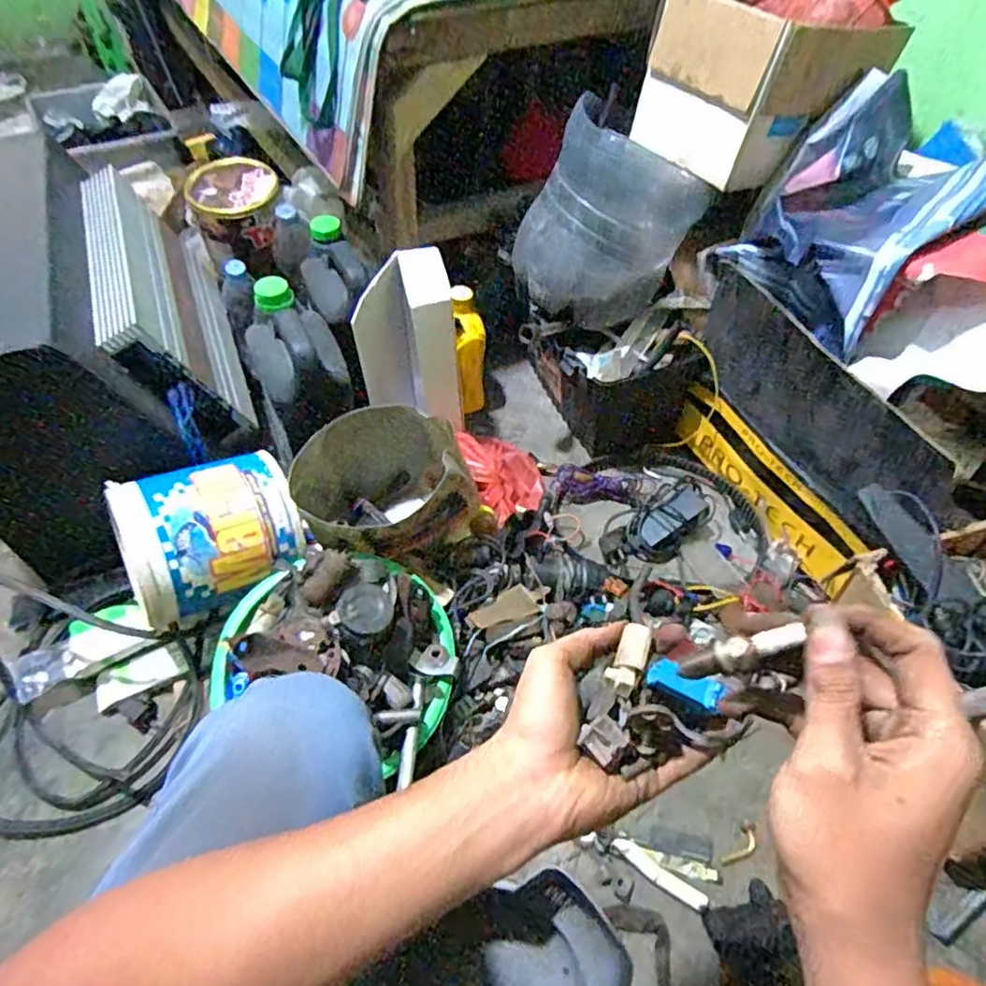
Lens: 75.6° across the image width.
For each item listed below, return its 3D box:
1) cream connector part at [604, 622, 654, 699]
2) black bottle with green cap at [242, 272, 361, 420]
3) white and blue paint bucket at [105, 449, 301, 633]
[{"bbox_3d":[0.083,0.100,0.384,0.018,0.010,0.045,23,62,15],"label":"cream connector part"},{"bbox_3d":[-0.269,-0.192,0.868,0.107,0.115,0.175,-24,57,-20],"label":"black bottle with green cap"},{"bbox_3d":[-0.353,0.064,0.803,0.212,0.168,0.154,-21,55,-18],"label":"white and blue paint bucket"}]

